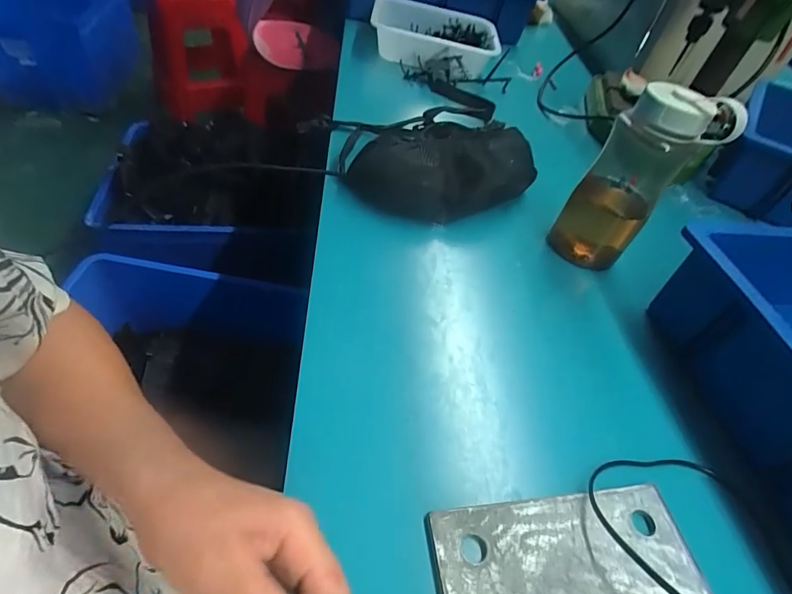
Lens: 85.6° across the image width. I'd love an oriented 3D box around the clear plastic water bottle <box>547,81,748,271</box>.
[{"bbox_3d":[0.264,-0.133,0.490,0.093,0.198,0.080,30,49,15],"label":"clear plastic water bottle"}]

